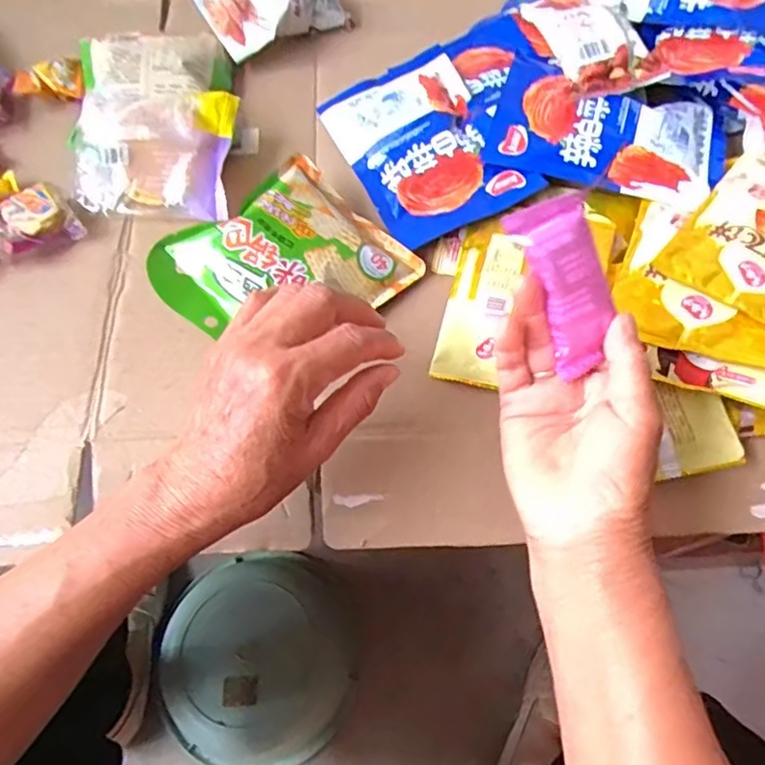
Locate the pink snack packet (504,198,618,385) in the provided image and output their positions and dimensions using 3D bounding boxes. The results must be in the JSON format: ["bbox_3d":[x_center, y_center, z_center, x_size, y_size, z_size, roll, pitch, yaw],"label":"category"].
[{"bbox_3d":[0.096,-0.047,0.305,0.034,0.094,0.018,-30,25,-15],"label":"pink snack packet"}]

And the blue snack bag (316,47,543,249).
[{"bbox_3d":[0.032,-0.189,0.465,0.113,0.021,0.169,-23,66,-12],"label":"blue snack bag"}]

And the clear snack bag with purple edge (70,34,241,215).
[{"bbox_3d":[-0.178,-0.211,0.463,0.121,0.036,0.185,-4,63,-3],"label":"clear snack bag with purple edge"}]

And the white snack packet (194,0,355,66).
[{"bbox_3d":[-0.098,-0.337,0.523,0.118,0.038,0.077,-35,68,-17],"label":"white snack packet"}]

